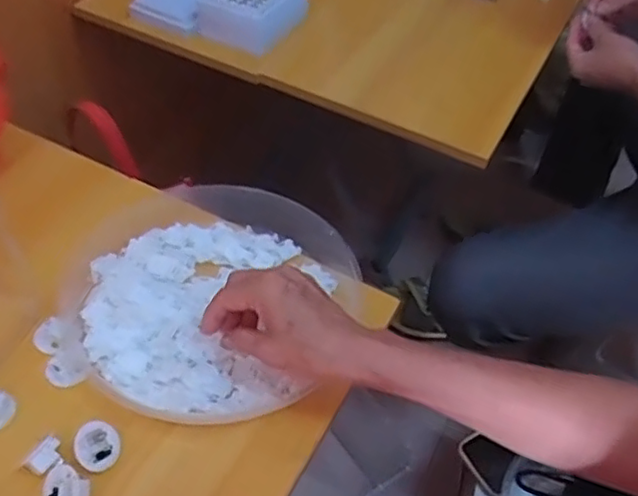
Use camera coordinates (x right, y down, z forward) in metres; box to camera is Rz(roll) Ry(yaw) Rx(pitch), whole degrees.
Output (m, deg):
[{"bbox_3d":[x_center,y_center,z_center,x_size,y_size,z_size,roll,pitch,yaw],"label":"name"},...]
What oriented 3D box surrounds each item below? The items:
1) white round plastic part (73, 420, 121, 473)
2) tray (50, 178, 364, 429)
[{"bbox_3d":[-0.150,0.133,0.425,0.028,0.013,0.032,-8,49,-14],"label":"white round plastic part"},{"bbox_3d":[-0.098,0.034,0.525,0.228,0.038,0.222,4,48,-4],"label":"tray"}]

